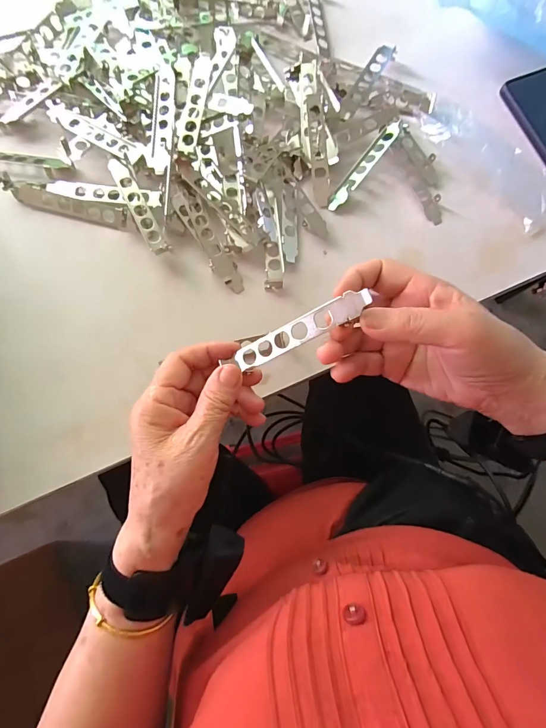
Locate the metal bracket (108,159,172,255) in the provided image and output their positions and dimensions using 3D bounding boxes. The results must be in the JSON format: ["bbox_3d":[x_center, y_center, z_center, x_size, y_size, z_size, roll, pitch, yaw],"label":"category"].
[{"bbox_3d":[-0.139,-0.162,0.371,0.018,0.013,0.117,-28,81,-7],"label":"metal bracket"}]

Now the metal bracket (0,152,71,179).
[{"bbox_3d":[-0.279,-0.215,0.385,0.118,0.018,0.022,9,78,0],"label":"metal bracket"}]

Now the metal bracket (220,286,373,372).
[{"bbox_3d":[0.015,-0.021,0.259,0.115,0.005,0.018,-25,81,28],"label":"metal bracket"}]

